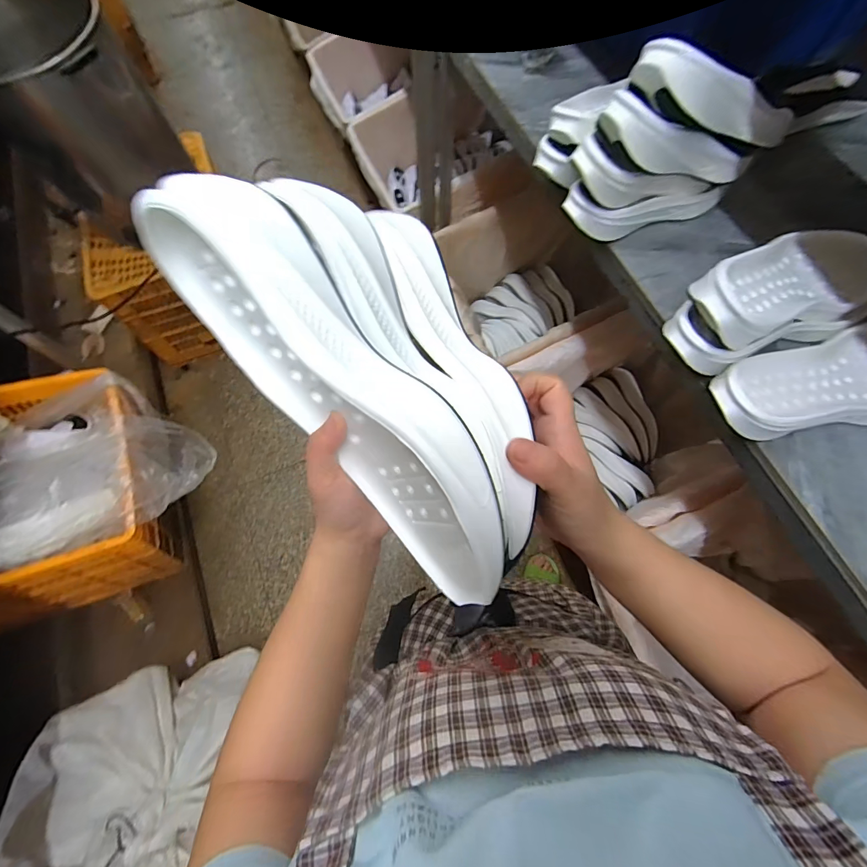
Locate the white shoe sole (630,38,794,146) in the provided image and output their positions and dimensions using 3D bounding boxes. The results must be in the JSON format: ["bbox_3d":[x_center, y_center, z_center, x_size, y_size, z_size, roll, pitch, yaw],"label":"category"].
[{"bbox_3d":[0.334,-0.378,0.458,0.273,0.046,0.079,-6,67,-28],"label":"white shoe sole"}]

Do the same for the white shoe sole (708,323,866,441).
[{"bbox_3d":[0.458,-0.060,0.464,0.287,0.043,0.111,-17,70,-6],"label":"white shoe sole"}]

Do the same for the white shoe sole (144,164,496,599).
[{"bbox_3d":[-0.054,-0.025,0.246,0.067,0.107,0.279,-41,90,-14],"label":"white shoe sole"}]

